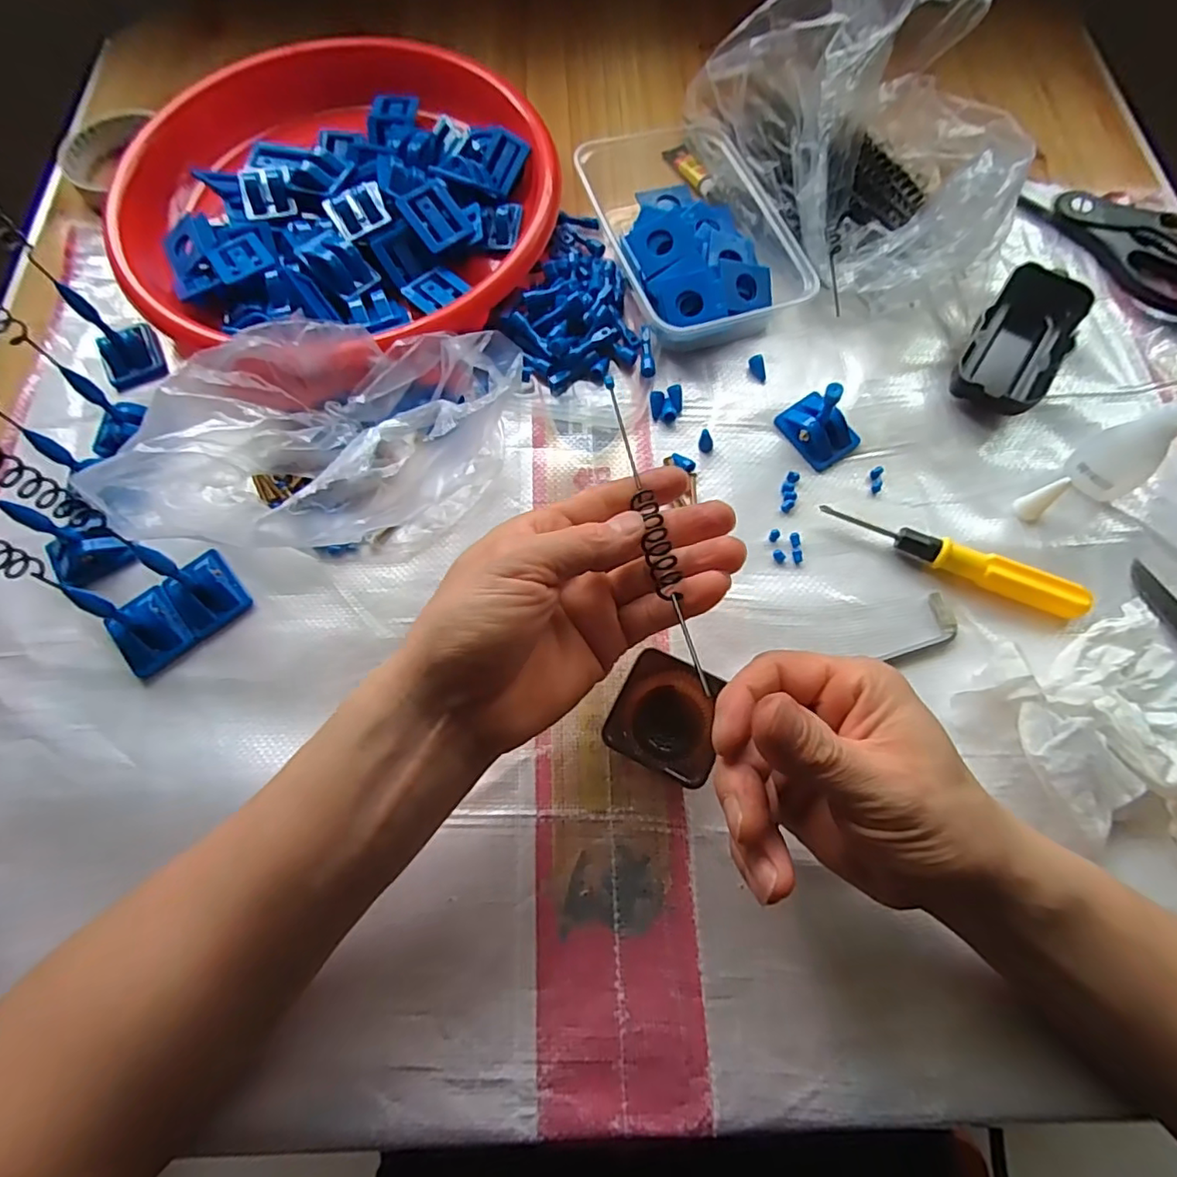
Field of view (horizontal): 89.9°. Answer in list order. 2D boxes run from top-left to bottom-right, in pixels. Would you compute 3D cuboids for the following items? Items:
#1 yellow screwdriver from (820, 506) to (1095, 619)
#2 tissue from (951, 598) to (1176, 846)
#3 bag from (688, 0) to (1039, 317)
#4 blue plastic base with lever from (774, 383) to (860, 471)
[{"bbox_3d":[0.202,-0.017,0.329,0.139,0.018,0.016,23,71,10],"label":"yellow screwdriver"},{"bbox_3d":[0.254,0.076,0.284,0.127,0.034,0.130,1,69,2],"label":"tissue"},{"bbox_3d":[0.193,-0.305,0.368,0.165,0.143,0.216,-24,70,-8],"label":"bag"},{"bbox_3d":[0.140,-0.103,0.349,0.032,0.043,0.044,-34,72,-11],"label":"blue plastic base with lever"}]

